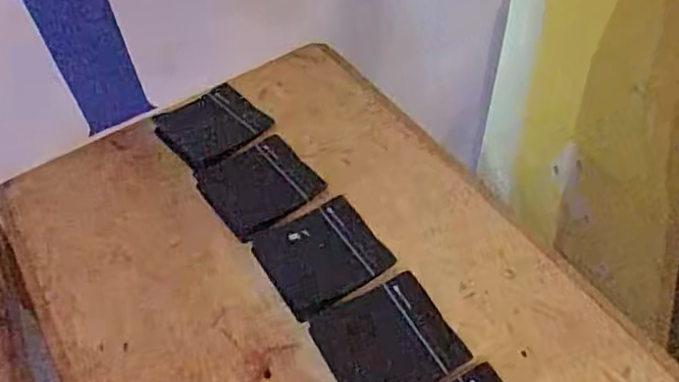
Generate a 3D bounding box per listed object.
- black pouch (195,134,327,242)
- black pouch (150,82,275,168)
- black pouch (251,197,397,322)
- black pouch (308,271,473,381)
[{"bbox_3d":[-0.115,-0.009,0.894,0.143,0.012,0.148,-33,56,-20],"label":"black pouch"},{"bbox_3d":[-0.200,-0.106,0.966,0.137,0.011,0.143,-37,57,-22],"label":"black pouch"},{"bbox_3d":[-0.024,0.080,0.800,0.140,0.010,0.129,-27,54,-16],"label":"black pouch"},{"bbox_3d":[0.055,0.175,0.722,0.142,0.008,0.138,-24,53,-14],"label":"black pouch"}]

